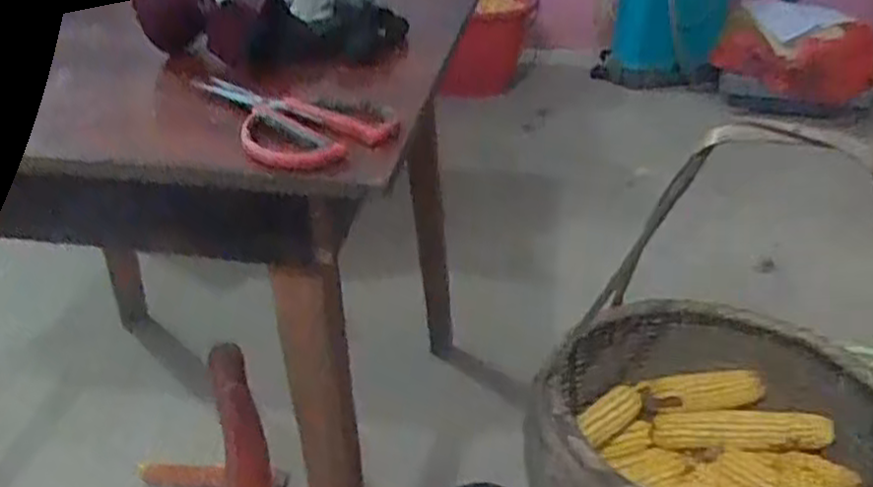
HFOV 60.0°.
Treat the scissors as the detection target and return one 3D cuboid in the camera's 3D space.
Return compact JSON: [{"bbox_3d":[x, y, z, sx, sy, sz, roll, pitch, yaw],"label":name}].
[{"bbox_3d":[-0.102,-0.089,0.531,0.086,0.017,0.171,-16,33,-27],"label":"scissors"}]

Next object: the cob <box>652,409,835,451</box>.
[{"bbox_3d":[0.398,0.243,0.995,0.215,0.044,0.041,-6,24,27],"label":"cob"}]

